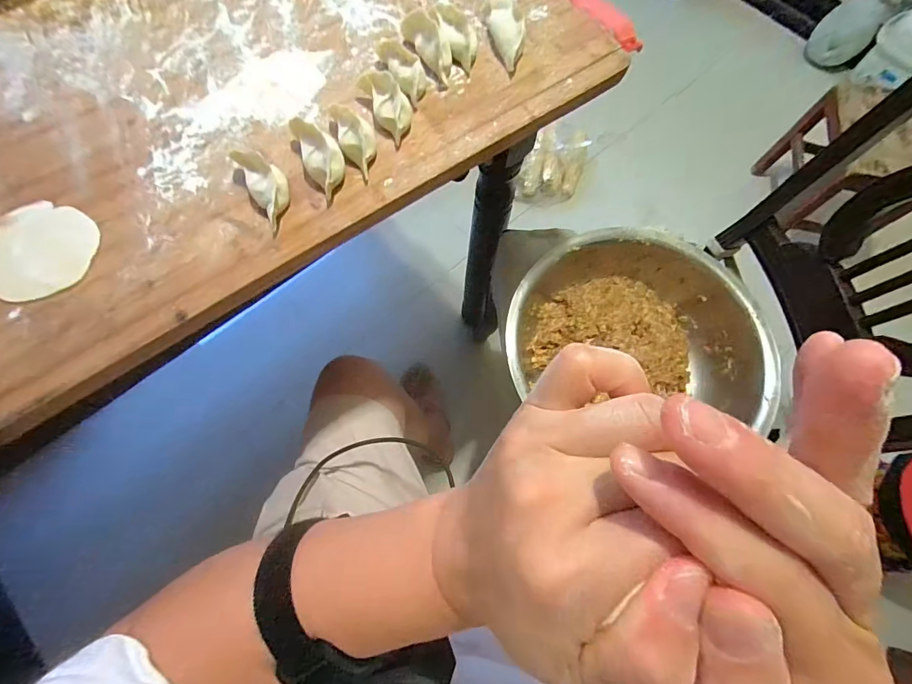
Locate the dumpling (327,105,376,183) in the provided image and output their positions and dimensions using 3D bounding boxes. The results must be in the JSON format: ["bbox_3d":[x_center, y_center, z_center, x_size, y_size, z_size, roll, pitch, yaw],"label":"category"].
[{"bbox_3d":[-0.076,-0.155,0.318,0.026,0.030,0.054,-20,71,-10],"label":"dumpling"}]

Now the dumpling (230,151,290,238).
[{"bbox_3d":[-0.138,-0.115,0.301,0.026,0.029,0.058,-28,73,-12],"label":"dumpling"}]

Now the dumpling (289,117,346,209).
[{"bbox_3d":[-0.098,-0.137,0.307,0.028,0.035,0.057,-22,72,-10],"label":"dumpling"}]

